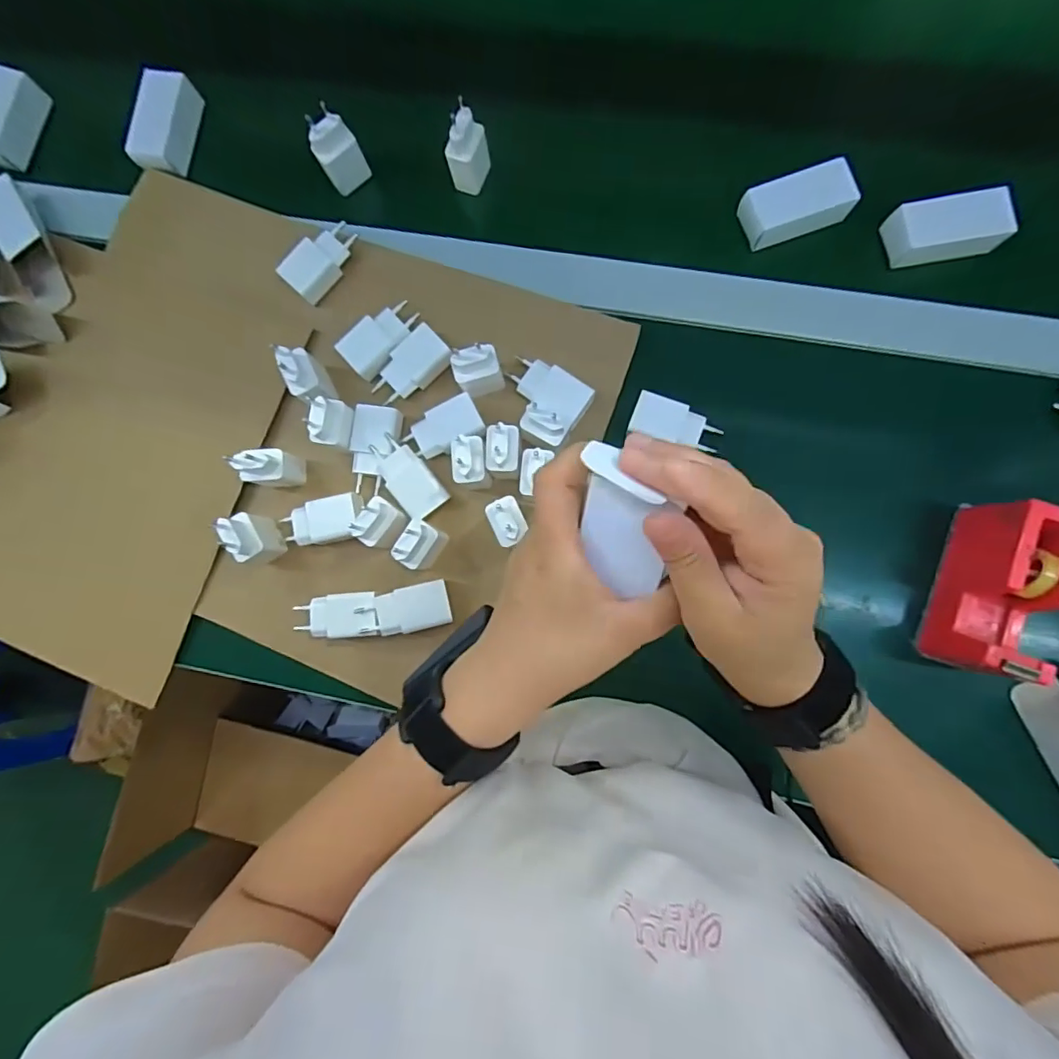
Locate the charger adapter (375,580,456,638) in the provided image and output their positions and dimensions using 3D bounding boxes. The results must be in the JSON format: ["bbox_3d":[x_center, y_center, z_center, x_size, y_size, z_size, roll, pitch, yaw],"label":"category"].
[{"bbox_3d":[-0.101,0.069,0.472,0.064,0.022,0.038,-14,85,3],"label":"charger adapter"}]

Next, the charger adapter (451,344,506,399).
[{"bbox_3d":[-0.045,-0.137,0.467,0.039,0.059,0.021,-16,85,3],"label":"charger adapter"}]

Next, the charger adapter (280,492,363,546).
[{"bbox_3d":[-0.188,-0.008,0.489,0.079,0.020,0.038,-13,85,3],"label":"charger adapter"}]

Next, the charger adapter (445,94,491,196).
[{"bbox_3d":[-0.058,-0.357,0.506,0.027,0.065,0.042,27,88,6],"label":"charger adapter"}]

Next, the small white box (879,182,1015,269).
[{"bbox_3d":[0.377,-0.273,0.484,0.098,0.029,0.051,-11,85,4],"label":"small white box"}]

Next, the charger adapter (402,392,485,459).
[{"bbox_3d":[-0.076,-0.090,0.489,0.067,0.023,0.039,-29,84,2],"label":"charger adapter"}]

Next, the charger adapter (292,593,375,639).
[{"bbox_3d":[-0.173,0.077,0.478,0.080,0.021,0.037,-8,85,4],"label":"charger adapter"}]

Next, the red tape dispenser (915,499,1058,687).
[{"bbox_3d":[0.367,0.048,0.419,0.057,0.076,0.131,21,88,6],"label":"red tape dispenser"}]

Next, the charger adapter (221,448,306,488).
[{"bbox_3d":[-0.231,-0.056,0.475,0.034,0.068,0.032,9,87,5],"label":"charger adapter"}]

